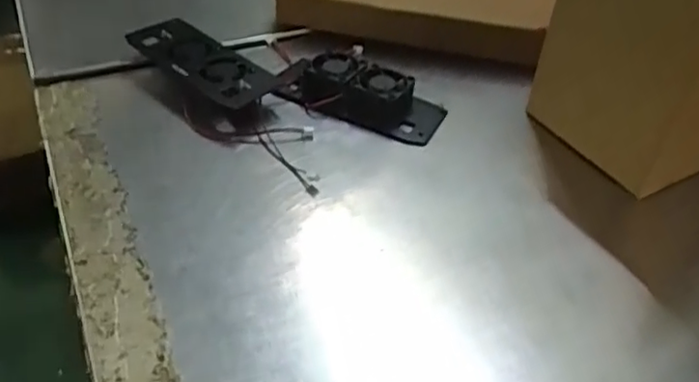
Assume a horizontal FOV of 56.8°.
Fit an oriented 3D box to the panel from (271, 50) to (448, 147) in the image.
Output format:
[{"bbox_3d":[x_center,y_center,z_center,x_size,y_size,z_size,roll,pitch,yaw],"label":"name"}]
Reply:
[{"bbox_3d":[0.011,-0.079,0.507,0.123,0.024,0.062,22,46,22],"label":"panel"}]

